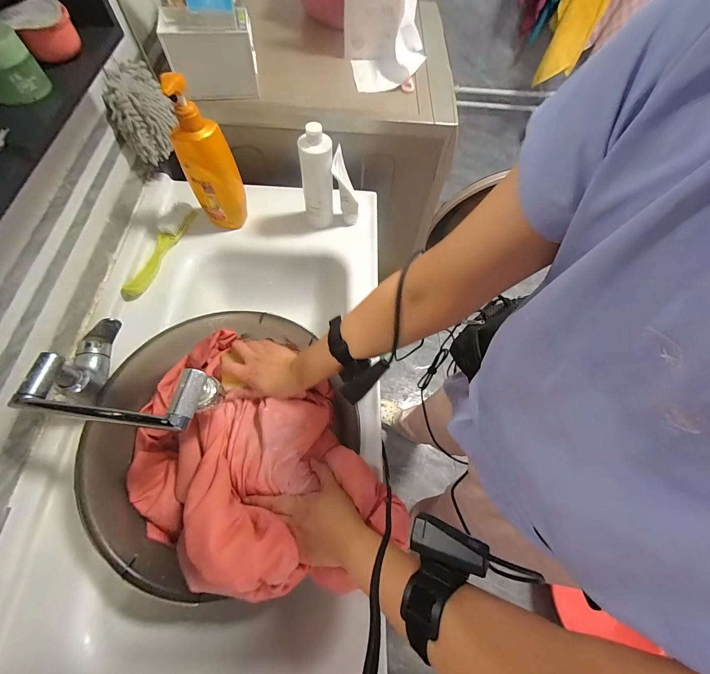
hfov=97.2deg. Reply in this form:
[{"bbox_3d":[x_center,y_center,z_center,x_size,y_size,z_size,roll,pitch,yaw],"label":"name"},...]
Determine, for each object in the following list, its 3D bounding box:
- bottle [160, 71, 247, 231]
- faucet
[{"bbox_3d":[-0.259,-0.307,0.552,0.086,0.256,0.054,-24,68,-14],"label":"bottle"},{"bbox_3d":[-0.292,0.065,0.415,0.228,0.125,0.118,17,65,5],"label":"faucet"}]

